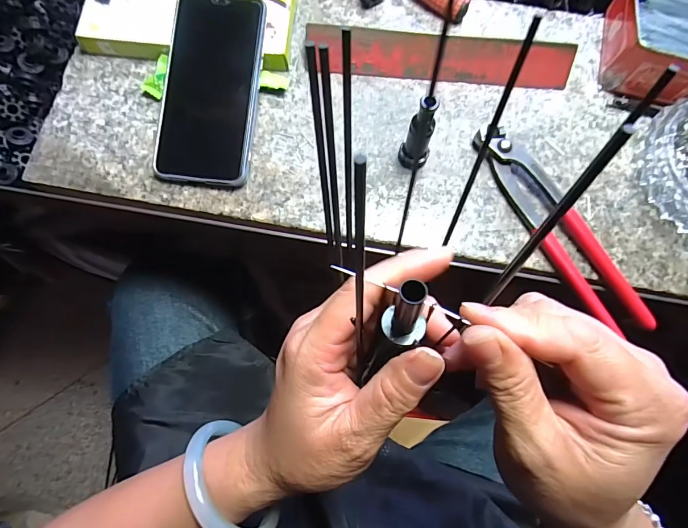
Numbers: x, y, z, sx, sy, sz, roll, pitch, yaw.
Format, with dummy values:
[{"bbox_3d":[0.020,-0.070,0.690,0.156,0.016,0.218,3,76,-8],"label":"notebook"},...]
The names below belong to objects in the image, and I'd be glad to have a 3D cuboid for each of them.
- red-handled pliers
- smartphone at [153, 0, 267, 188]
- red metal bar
[{"bbox_3d":[0.169,-0.028,0.310,0.051,0.015,0.188,-33,80,-9],"label":"red-handled pliers"},{"bbox_3d":[-0.108,-0.144,0.320,0.075,0.009,0.157,7,88,4],"label":"smartphone"},{"bbox_3d":[0.085,-0.179,0.341,0.225,0.028,0.036,2,76,-1],"label":"red metal bar"}]

